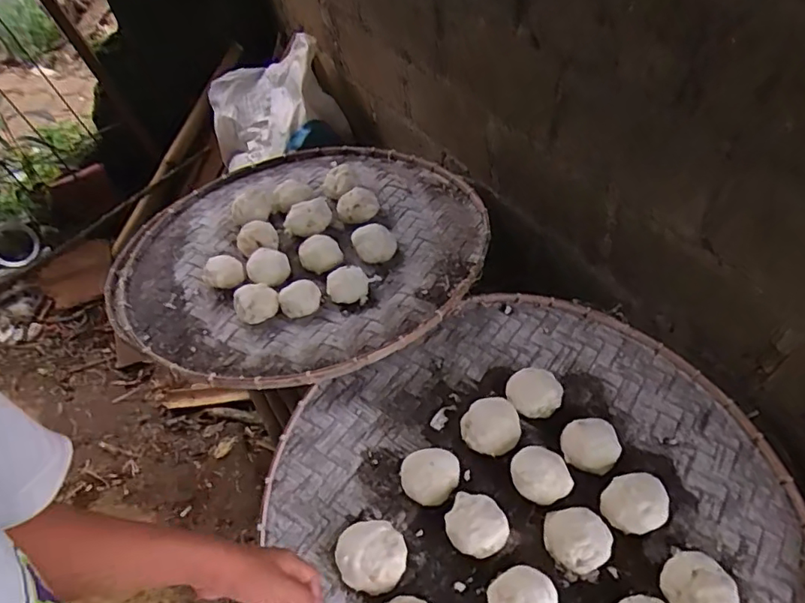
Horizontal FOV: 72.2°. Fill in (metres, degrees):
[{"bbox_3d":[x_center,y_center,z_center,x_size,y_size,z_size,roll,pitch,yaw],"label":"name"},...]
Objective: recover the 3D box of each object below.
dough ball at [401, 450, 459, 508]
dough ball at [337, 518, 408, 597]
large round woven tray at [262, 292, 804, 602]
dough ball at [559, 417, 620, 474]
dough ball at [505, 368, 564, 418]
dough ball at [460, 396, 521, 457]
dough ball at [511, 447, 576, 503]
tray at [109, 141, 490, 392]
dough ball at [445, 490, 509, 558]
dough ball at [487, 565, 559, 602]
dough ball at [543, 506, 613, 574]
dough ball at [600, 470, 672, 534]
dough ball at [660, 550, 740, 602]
[{"bbox_3d":[0.040,0.245,0.773,0.085,0.044,0.079,-10,52,-1],"label":"dough ball"},{"bbox_3d":[-0.039,0.327,0.710,0.085,0.048,0.079,-3,53,4],"label":"dough ball"},{"bbox_3d":[0.191,0.288,0.746,0.711,0.076,0.667,-3,53,4],"label":"large round woven tray"},{"bbox_3d":[0.272,0.212,0.805,0.079,0.049,0.074,-3,53,4],"label":"dough ball"},{"bbox_3d":[0.205,0.142,0.860,0.087,0.056,0.077,12,55,15],"label":"dough ball"},{"bbox_3d":[0.132,0.184,0.821,0.082,0.056,0.086,-3,53,4],"label":"dough ball"},{"bbox_3d":[0.192,0.241,0.766,0.082,0.055,0.074,-3,53,4],"label":"dough ball"},{"bbox_3d":[-0.187,-0.120,1.131,0.674,0.106,0.747,34,63,27],"label":"tray"},{"bbox_3d":[0.097,0.295,0.722,0.077,0.058,0.071,-3,53,4],"label":"dough ball"},{"bbox_3d":[0.143,0.362,0.664,0.075,0.061,0.072,-3,53,4],"label":"dough ball"},{"bbox_3d":[0.226,0.306,0.713,0.085,0.050,0.077,30,61,26],"label":"dough ball"},{"bbox_3d":[0.315,0.275,0.745,0.084,0.064,0.077,-3,53,4],"label":"dough ball"},{"bbox_3d":[0.360,0.354,0.674,0.076,0.063,0.081,-3,53,4],"label":"dough ball"}]

